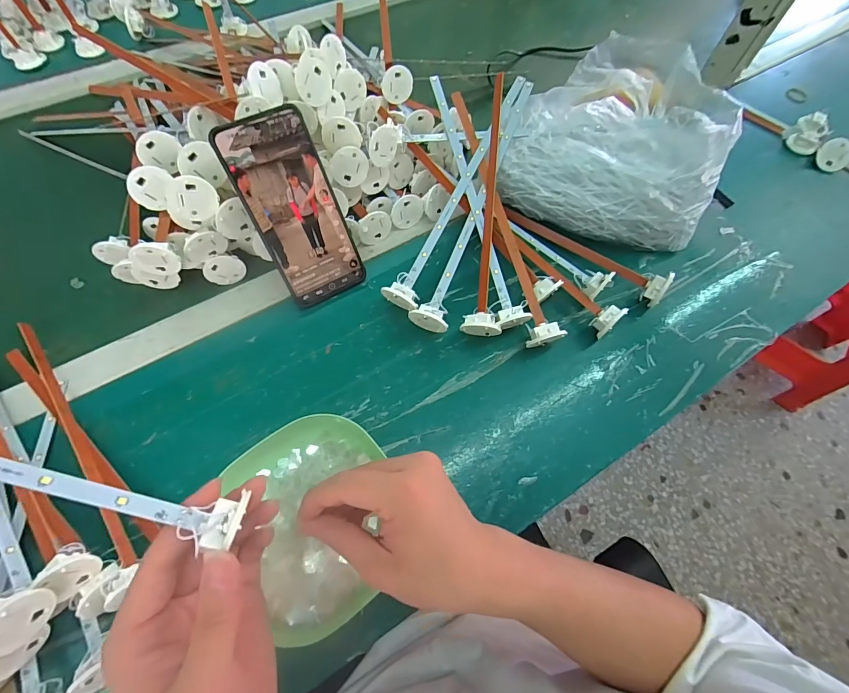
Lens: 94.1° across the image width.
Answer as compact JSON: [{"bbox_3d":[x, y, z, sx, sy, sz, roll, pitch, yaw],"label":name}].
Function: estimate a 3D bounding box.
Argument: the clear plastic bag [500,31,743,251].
[{"bbox_3d":[0.218,-0.233,0.449,0.206,0.117,0.225,18,66,7],"label":"clear plastic bag"}]

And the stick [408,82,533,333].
[{"bbox_3d":[0.058,-0.149,0.404,0.032,0.032,0.287,21,78,8],"label":"stick"}]

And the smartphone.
[{"bbox_3d":[-0.115,-0.121,0.363,0.077,0.164,0.004,-30,32,-16],"label":"smartphone"}]

